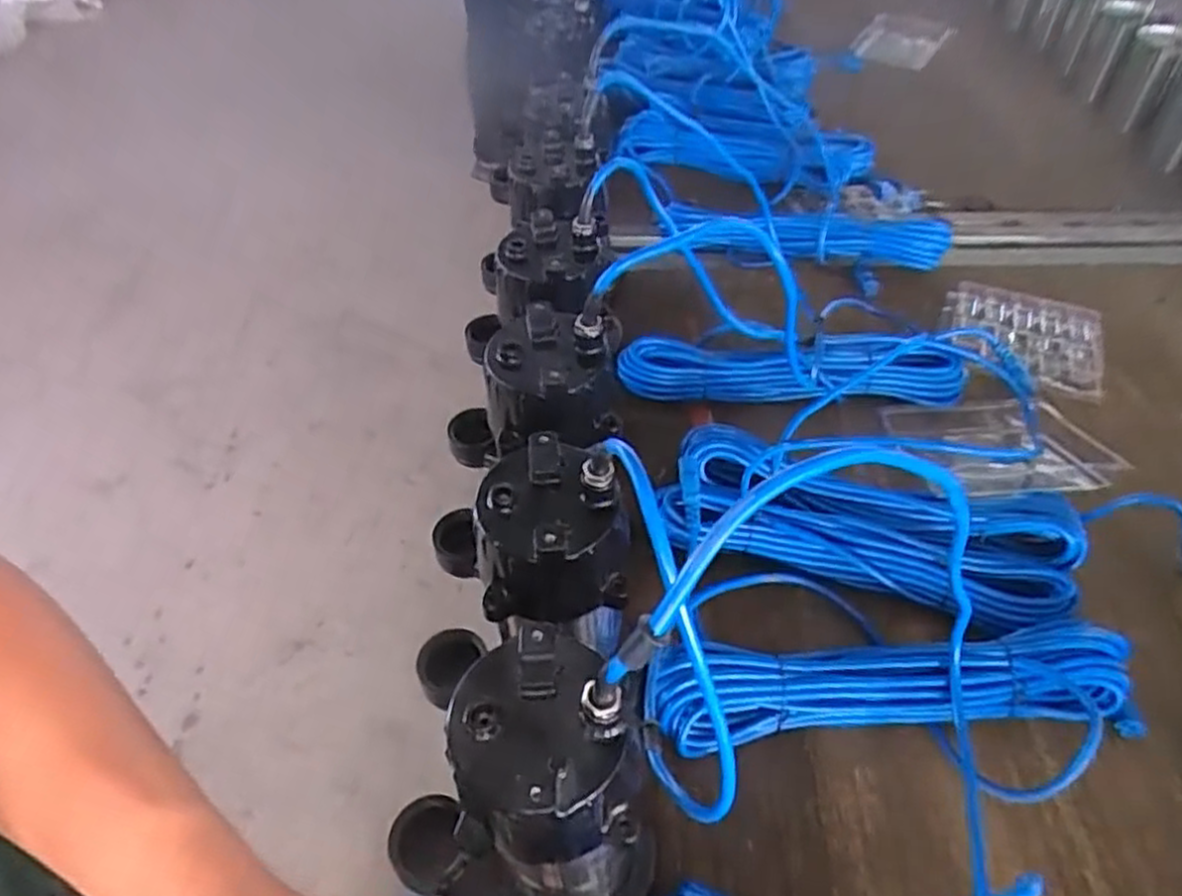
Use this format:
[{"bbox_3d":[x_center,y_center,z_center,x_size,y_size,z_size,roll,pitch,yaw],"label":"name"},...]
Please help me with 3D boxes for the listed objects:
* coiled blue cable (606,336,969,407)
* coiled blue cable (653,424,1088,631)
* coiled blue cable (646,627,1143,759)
[{"bbox_3d":[0.207,-0.078,0.786,0.350,0.075,0.065,1,47,-1],"label":"coiled blue cable"},{"bbox_3d":[0.233,0.071,0.659,0.341,0.062,0.128,13,48,10],"label":"coiled blue cable"},{"bbox_3d":[0.216,0.175,0.560,0.348,0.066,0.072,-1,47,-3],"label":"coiled blue cable"}]

